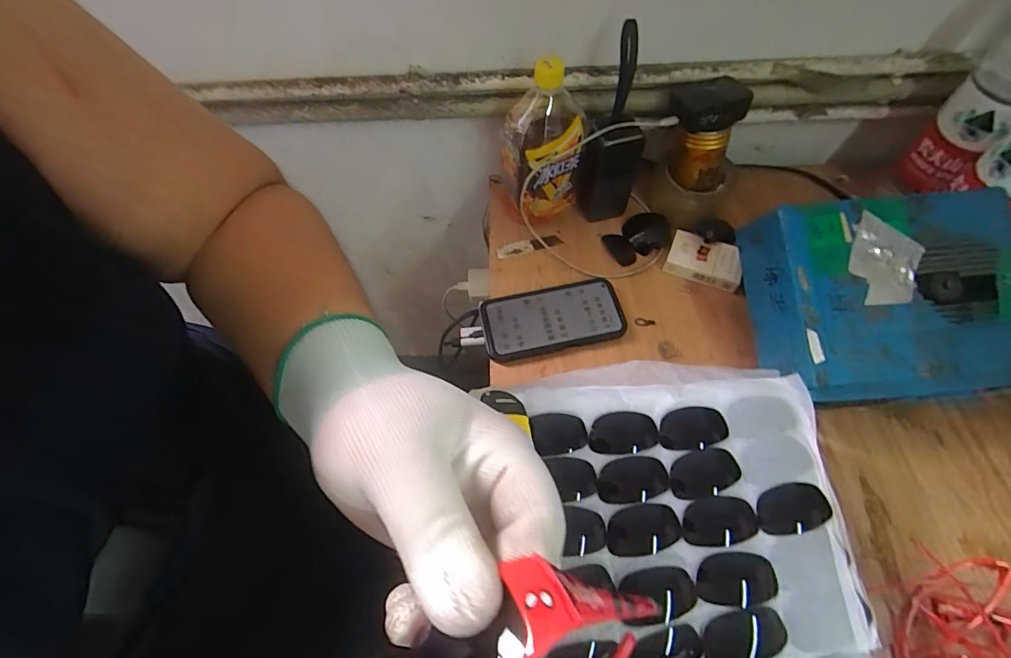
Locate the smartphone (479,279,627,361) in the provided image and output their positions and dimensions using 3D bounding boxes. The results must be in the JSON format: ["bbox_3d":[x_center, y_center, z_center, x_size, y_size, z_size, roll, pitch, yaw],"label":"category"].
[{"bbox_3d":[0.056,-0.013,0.538,0.164,0.011,0.081,-11,61,-4],"label":"smartphone"}]

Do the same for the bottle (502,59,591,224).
[{"bbox_3d":[0.047,-0.221,0.554,0.099,0.199,0.099,-7,61,-2],"label":"bottle"}]

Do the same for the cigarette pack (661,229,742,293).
[{"bbox_3d":[0.249,-0.087,0.571,0.087,0.022,0.058,21,63,13],"label":"cigarette pack"}]

